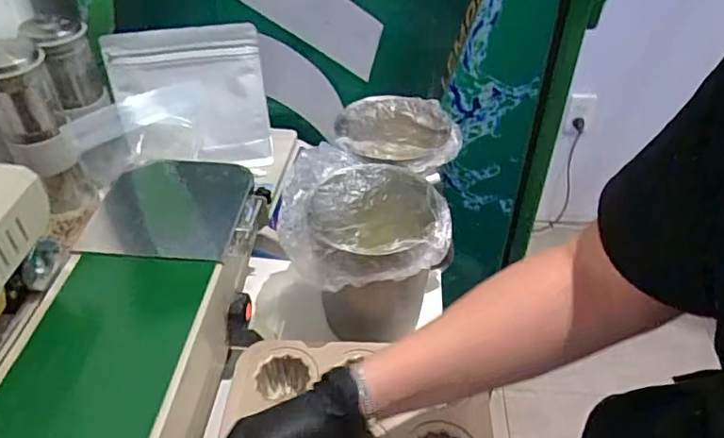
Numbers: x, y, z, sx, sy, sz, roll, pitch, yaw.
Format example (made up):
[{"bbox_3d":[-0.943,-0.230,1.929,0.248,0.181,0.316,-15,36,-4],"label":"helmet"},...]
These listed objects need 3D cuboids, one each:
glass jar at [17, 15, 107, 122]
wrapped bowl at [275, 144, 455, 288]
[{"bbox_3d":[-0.410,-0.211,0.800,0.083,0.125,0.083,0,41,0],"label":"glass jar"},{"bbox_3d":[-0.001,-0.008,0.615,0.172,0.053,0.159,-7,42,-7],"label":"wrapped bowl"}]

